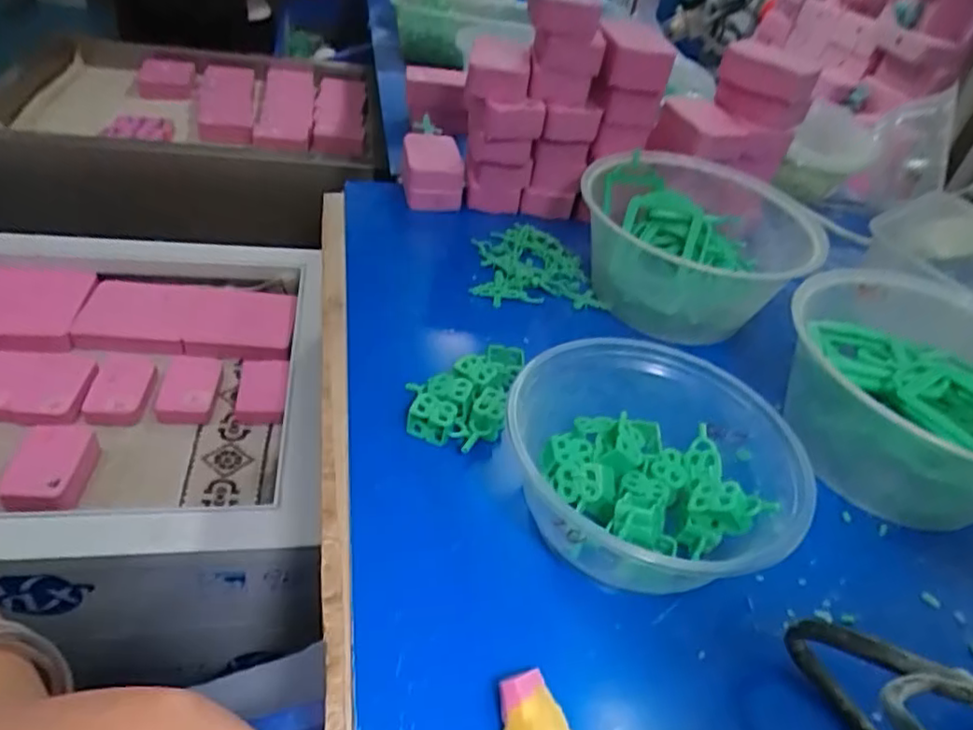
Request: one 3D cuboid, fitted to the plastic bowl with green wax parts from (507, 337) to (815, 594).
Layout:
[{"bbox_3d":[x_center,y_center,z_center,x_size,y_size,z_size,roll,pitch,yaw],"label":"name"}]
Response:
[{"bbox_3d":[0.076,0.048,0.310,0.134,0.057,0.119,8,40,-2],"label":"plastic bowl with green wax parts"}]

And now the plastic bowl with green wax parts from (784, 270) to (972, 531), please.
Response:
[{"bbox_3d":[0.247,0.016,0.369,0.147,0.074,0.149,6,41,-5],"label":"plastic bowl with green wax parts"}]

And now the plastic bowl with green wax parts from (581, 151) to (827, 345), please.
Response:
[{"bbox_3d":[0.154,-0.093,0.474,0.160,0.070,0.166,6,41,-5],"label":"plastic bowl with green wax parts"}]

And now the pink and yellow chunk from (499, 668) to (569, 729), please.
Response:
[{"bbox_3d":[0.018,0.132,0.233,0.024,0.015,0.033,-9,44,-22],"label":"pink and yellow chunk"}]

